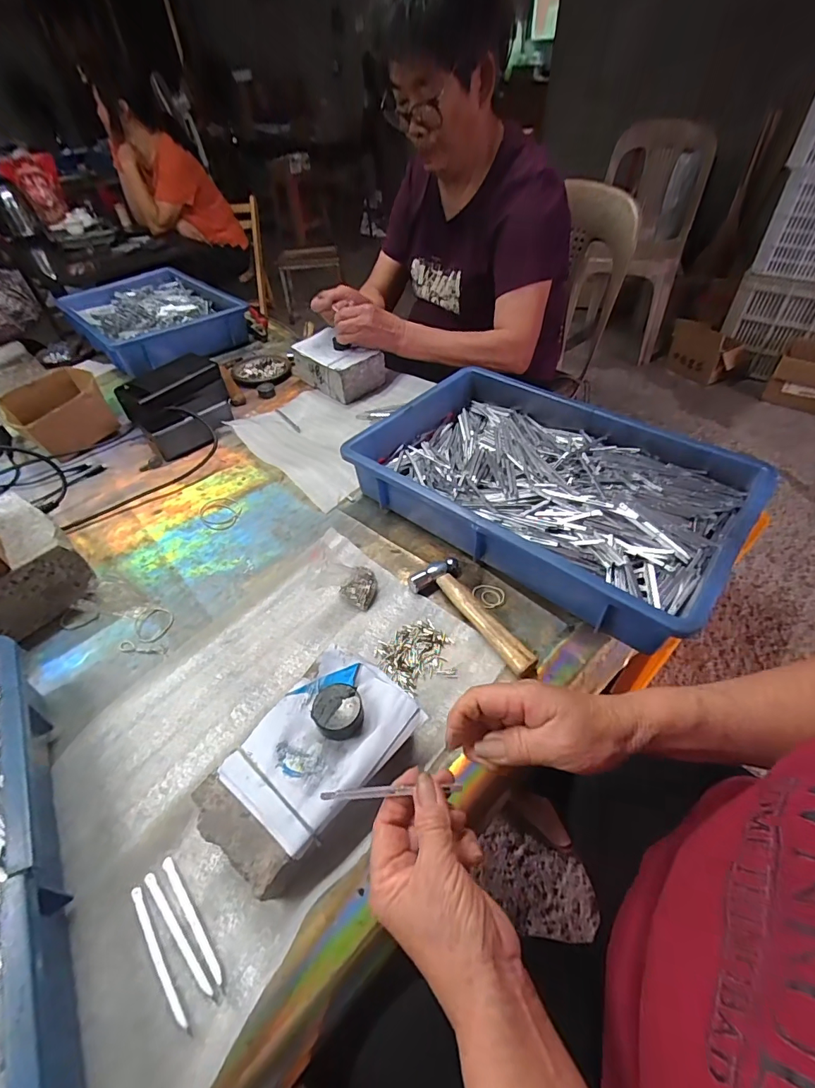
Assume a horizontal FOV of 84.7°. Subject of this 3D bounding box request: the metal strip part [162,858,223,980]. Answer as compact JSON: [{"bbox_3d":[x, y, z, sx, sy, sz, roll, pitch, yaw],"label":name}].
[{"bbox_3d":[-0.148,0.255,0.307,0.007,0.004,0.086,-36,54,-27],"label":"metal strip part"}]

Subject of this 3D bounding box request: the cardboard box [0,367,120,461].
[{"bbox_3d":[-0.556,-0.204,0.721,0.132,0.079,0.148,-35,54,-26],"label":"cardboard box"}]

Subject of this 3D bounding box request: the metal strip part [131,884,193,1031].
[{"bbox_3d":[-0.164,0.270,0.292,0.008,0.005,0.091,-33,53,-25],"label":"metal strip part"}]

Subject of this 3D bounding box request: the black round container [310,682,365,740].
[{"bbox_3d":[-0.055,0.131,0.354,0.037,0.016,0.037,-2,46,2],"label":"black round container"}]

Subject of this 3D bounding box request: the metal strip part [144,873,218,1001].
[{"bbox_3d":[-0.155,0.264,0.304,0.091,0.004,0.008,33,56,29],"label":"metal strip part"}]

